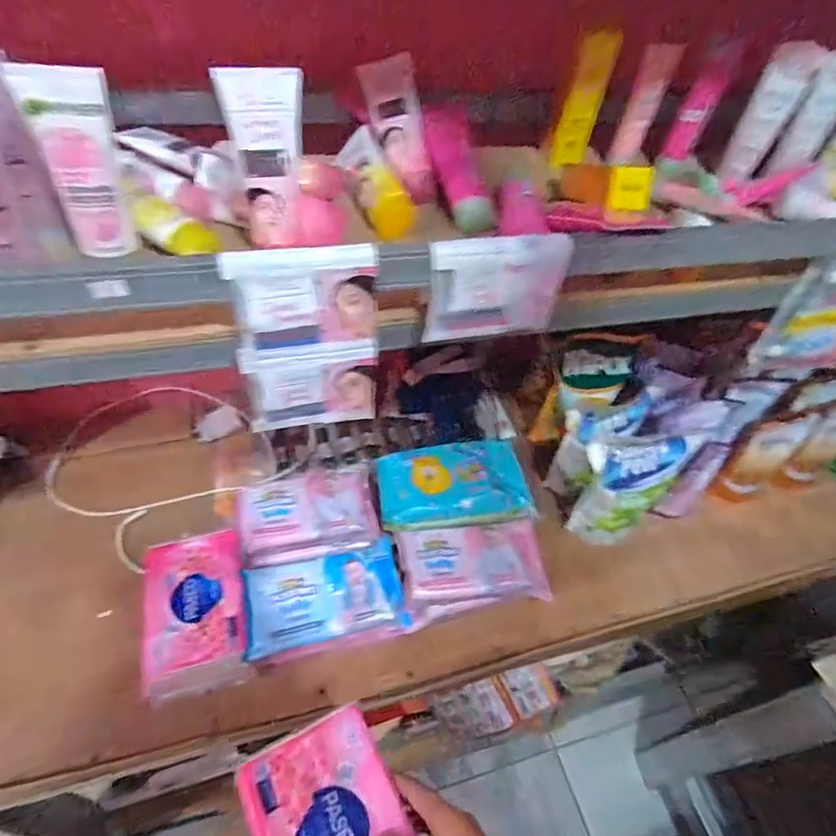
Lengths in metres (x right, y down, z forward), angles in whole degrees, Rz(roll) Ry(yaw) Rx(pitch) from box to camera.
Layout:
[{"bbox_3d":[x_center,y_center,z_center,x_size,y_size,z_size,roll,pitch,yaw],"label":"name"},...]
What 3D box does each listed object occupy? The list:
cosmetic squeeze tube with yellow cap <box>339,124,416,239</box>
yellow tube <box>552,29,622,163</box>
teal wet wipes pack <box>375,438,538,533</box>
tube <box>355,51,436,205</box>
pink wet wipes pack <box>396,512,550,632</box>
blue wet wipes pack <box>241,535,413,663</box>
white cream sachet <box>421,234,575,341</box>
[{"bbox_3d":[-0.046,-0.245,0.558,0.045,0.037,0.134,-16,66,-19],"label":"cosmetic squeeze tube with yellow cap"},{"bbox_3d":[0.190,-0.357,0.607,0.043,0.132,0.020,-22,56,-23],"label":"yellow tube"},{"bbox_3d":[0.047,0.089,0.714,0.193,0.032,0.119,-6,51,-11],"label":"teal wet wipes pack"},{"bbox_3d":[-0.017,-0.306,0.570,0.051,0.032,0.159,-14,84,-18],"label":"tube"},{"bbox_3d":[0.068,0.187,0.676,0.177,0.056,0.106,-7,52,-12],"label":"pink wet wipes pack"},{"bbox_3d":[-0.108,0.204,0.624,0.179,0.028,0.098,-8,52,-13],"label":"blue wet wipes pack"},{"bbox_3d":[0.066,-0.107,0.437,0.117,0.083,0.008,-8,35,-13],"label":"white cream sachet"}]

